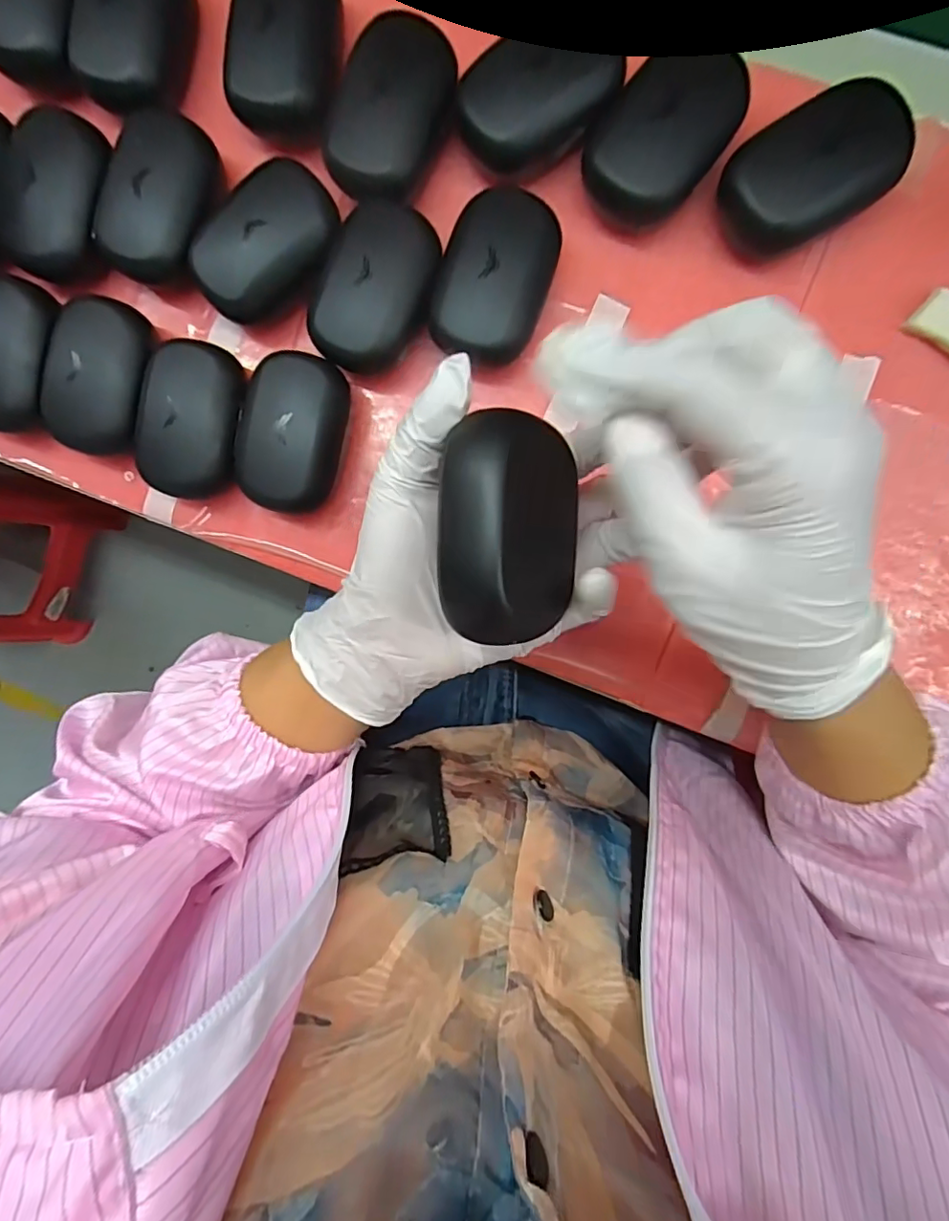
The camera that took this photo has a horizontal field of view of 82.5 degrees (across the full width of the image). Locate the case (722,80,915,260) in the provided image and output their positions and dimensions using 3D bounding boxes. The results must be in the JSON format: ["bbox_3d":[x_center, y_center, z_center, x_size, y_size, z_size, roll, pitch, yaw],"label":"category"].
[{"bbox_3d":[0.166,-0.214,0.268,0.081,0.040,0.052,-21,92,6],"label":"case"}]

